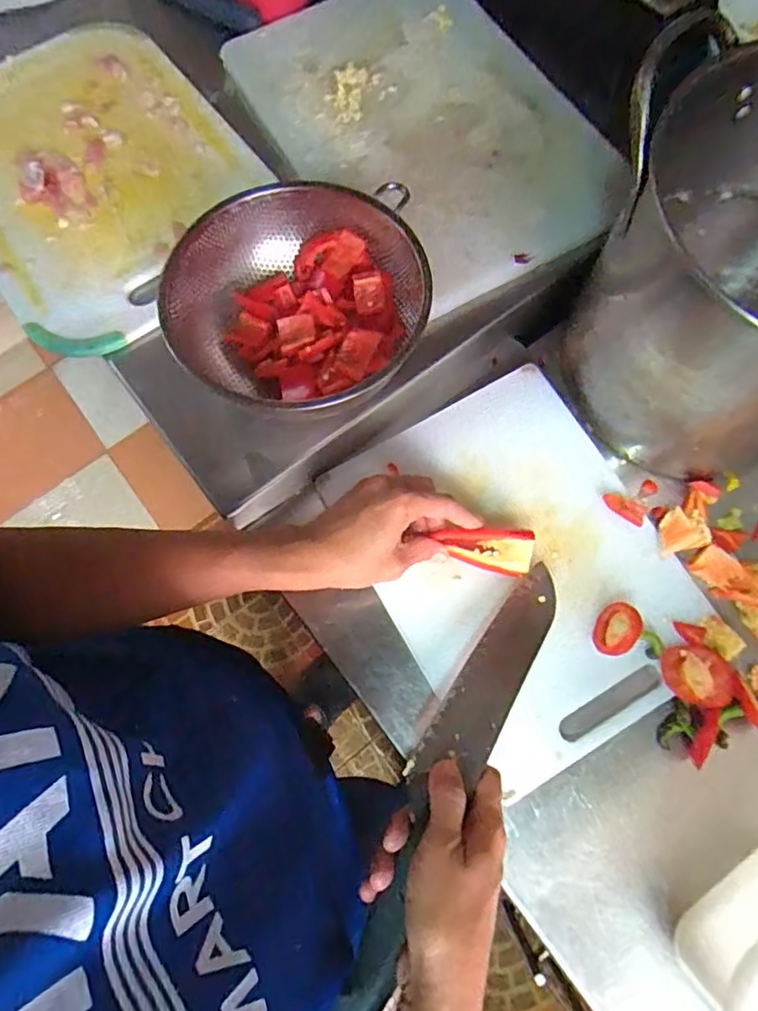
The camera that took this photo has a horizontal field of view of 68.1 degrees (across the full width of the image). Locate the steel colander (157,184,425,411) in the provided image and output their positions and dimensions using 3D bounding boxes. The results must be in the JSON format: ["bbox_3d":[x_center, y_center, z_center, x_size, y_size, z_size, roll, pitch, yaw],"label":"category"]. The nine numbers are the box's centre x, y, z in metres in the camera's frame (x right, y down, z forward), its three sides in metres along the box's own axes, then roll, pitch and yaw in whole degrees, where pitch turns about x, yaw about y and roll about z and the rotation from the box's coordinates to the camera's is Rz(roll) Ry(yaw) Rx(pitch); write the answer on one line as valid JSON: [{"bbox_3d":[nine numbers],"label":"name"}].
[{"bbox_3d":[-0.060,-0.158,0.427,0.188,0.058,0.172,0,73,1],"label":"steel colander"}]

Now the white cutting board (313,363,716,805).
[{"bbox_3d":[0.109,0.043,0.434,0.209,0.011,0.276,-29,76,-7],"label":"white cutting board"}]

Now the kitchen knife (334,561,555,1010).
[{"bbox_3d":[0.046,0.159,0.351,0.041,0.015,0.292,28,61,9],"label":"kitchen knife"}]

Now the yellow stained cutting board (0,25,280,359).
[{"bbox_3d":[-0.256,-0.300,0.507,0.251,0.015,0.343,-33,78,-10],"label":"yellow stained cutting board"}]

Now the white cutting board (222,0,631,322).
[{"bbox_3d":[0.034,-0.346,0.515,0.248,0.018,0.362,-27,75,-7],"label":"white cutting board"}]

